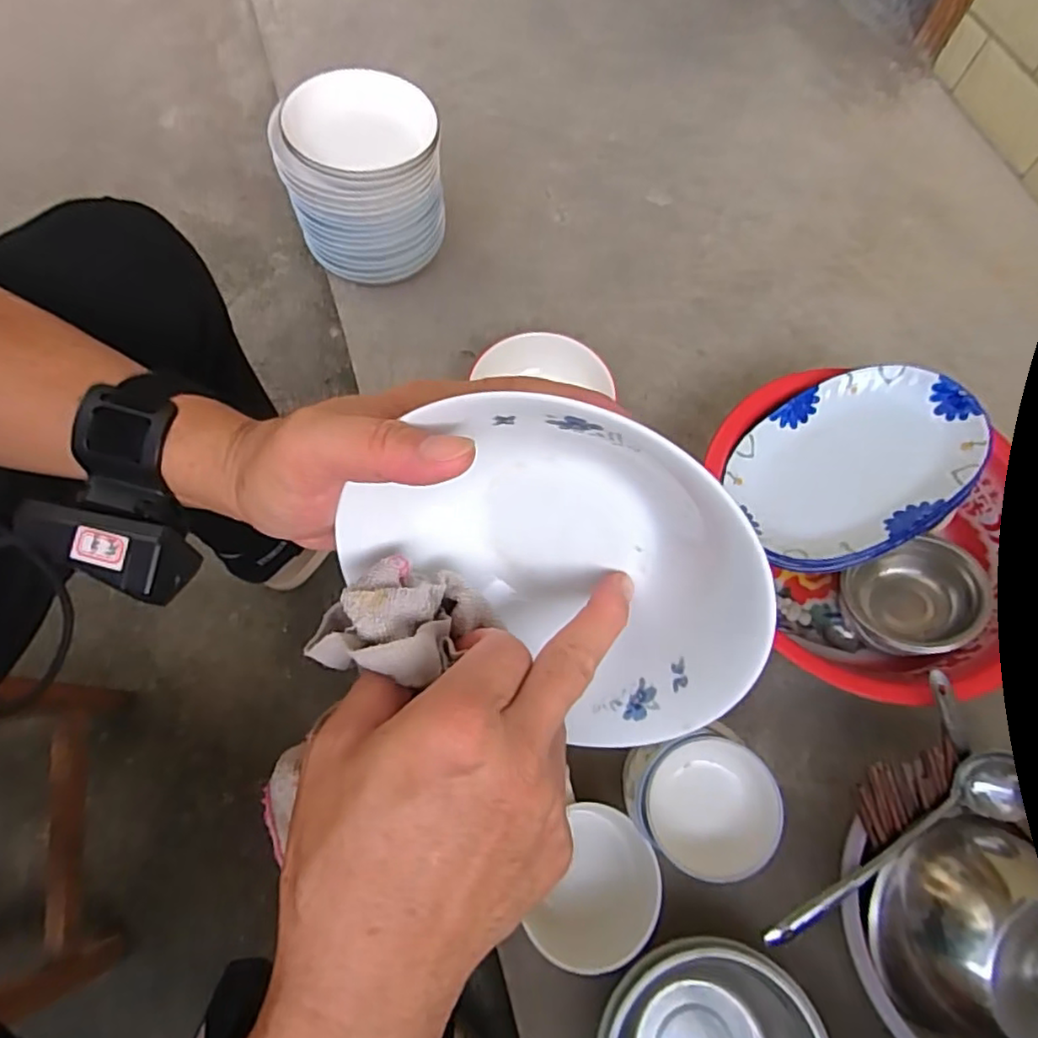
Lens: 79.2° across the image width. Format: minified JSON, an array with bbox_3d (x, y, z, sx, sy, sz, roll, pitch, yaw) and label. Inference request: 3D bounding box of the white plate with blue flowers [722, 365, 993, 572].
[{"bbox_3d":[0.350,-0.062,0.662,0.270,0.039,0.191,-30,63,10],"label":"white plate with blue flowers"}]

